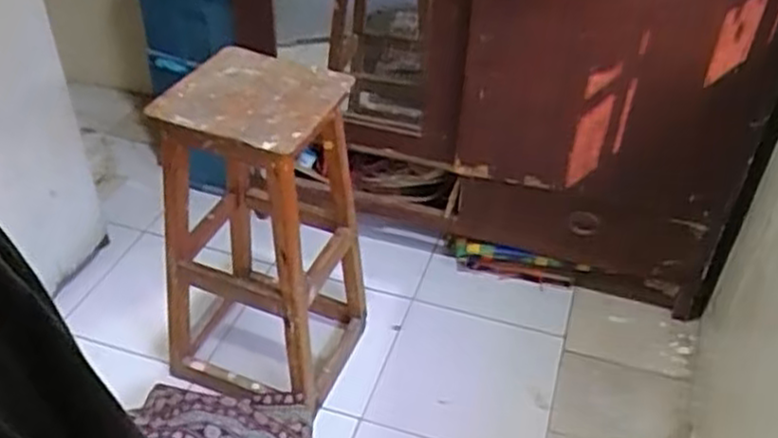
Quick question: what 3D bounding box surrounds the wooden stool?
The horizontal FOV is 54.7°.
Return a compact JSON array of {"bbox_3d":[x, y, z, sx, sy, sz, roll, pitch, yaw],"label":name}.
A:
[{"bbox_3d":[-0.276,0.055,1.559,0.376,0.716,0.371,15,40,13],"label":"wooden stool"}]

